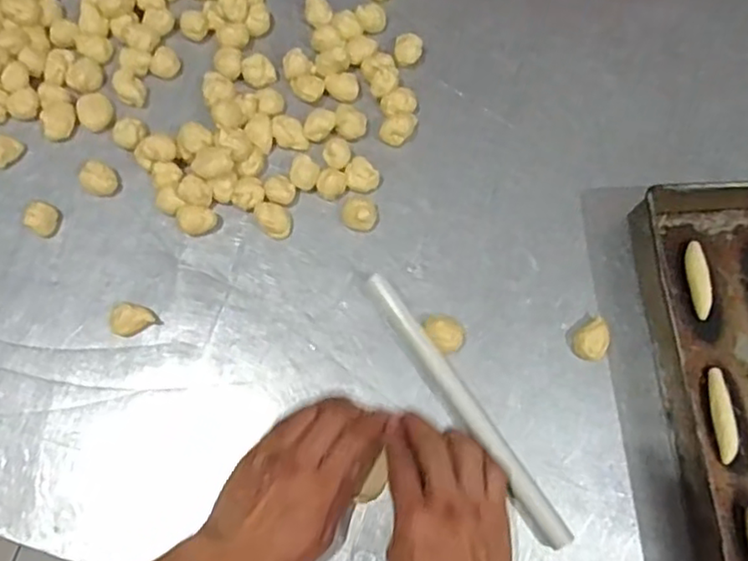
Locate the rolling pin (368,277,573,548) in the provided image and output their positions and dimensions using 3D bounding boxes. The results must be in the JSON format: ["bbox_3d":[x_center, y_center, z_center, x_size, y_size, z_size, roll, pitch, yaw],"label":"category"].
[{"bbox_3d":[0.075,0.106,0.559,0.021,0.020,0.266,-34,77,-10],"label":"rolling pin"}]

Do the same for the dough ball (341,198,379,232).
[{"bbox_3d":[-0.013,-0.062,0.606,0.033,0.021,0.028,-5,74,-2],"label":"dough ball"}]

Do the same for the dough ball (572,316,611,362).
[{"bbox_3d":[0.192,0.054,0.579,0.037,0.015,0.029,-38,78,-10],"label":"dough ball"}]

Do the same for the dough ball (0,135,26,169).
[{"bbox_3d":[-0.350,-0.123,0.619,0.027,0.015,0.033,36,77,9],"label":"dough ball"}]

